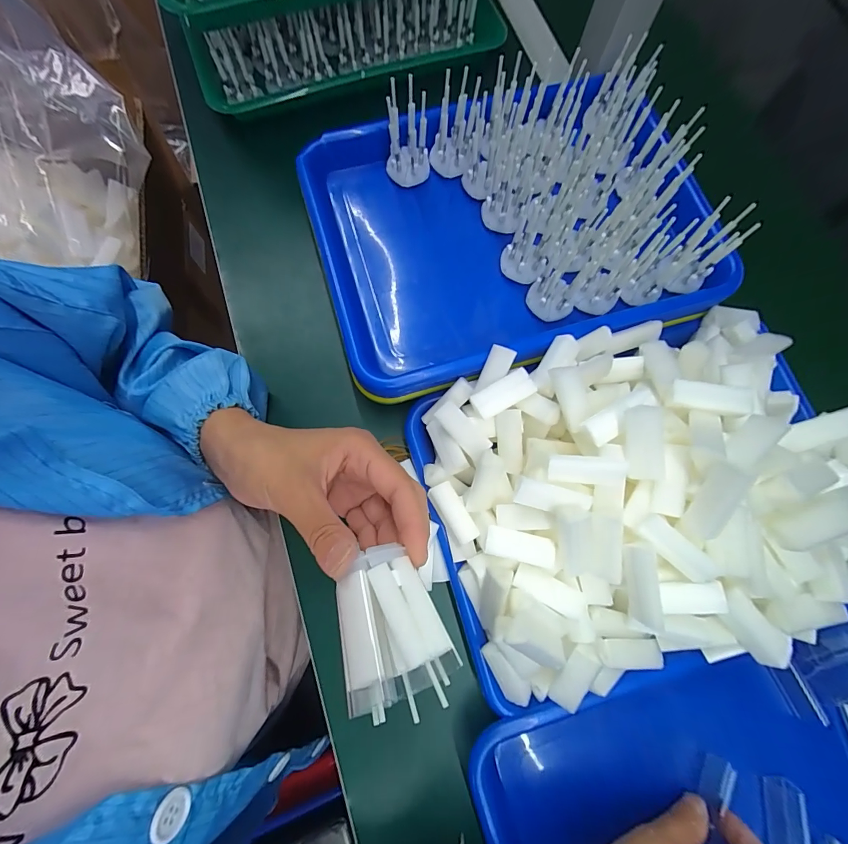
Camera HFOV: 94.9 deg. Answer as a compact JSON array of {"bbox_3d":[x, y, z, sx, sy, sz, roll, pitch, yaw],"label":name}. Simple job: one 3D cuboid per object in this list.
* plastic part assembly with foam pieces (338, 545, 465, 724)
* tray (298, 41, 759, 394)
[{"bbox_3d":[-0.014,0.099,0.185,0.048,0.028,0.073,-9,76,-4],"label":"plastic part assembly with foam pieces"},{"bbox_3d":[0.072,-0.175,0.333,0.325,0.071,0.252,-16,77,-6],"label":"tray"}]

